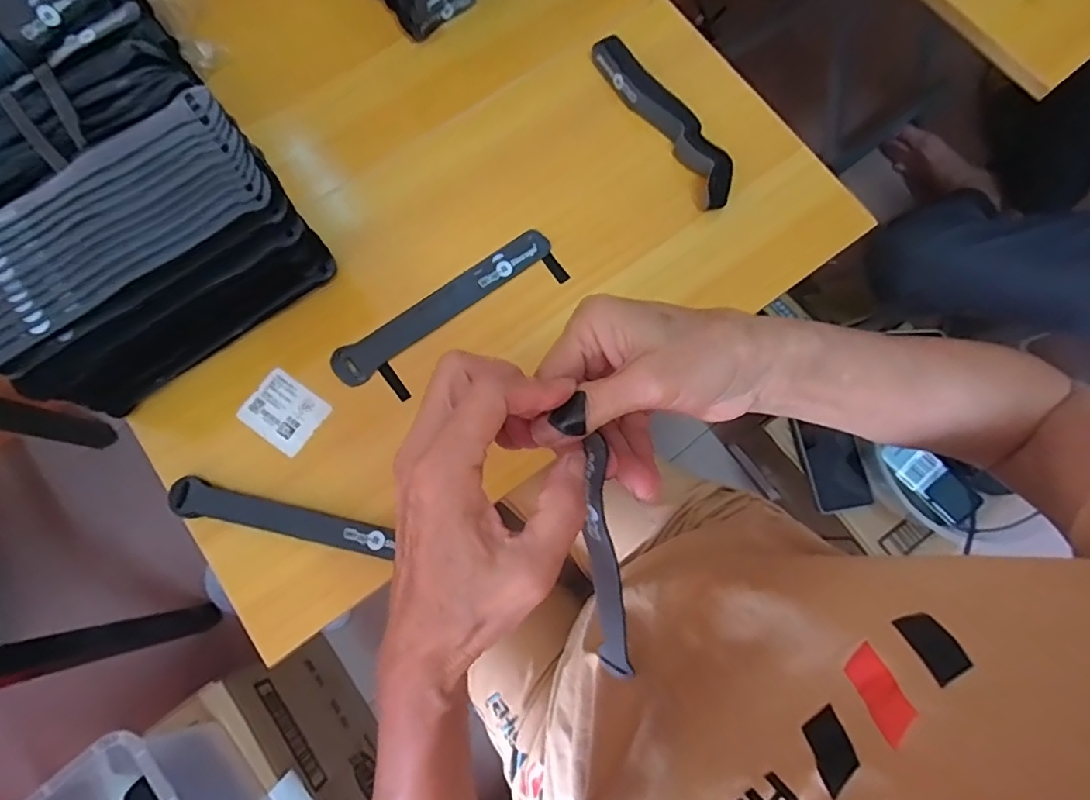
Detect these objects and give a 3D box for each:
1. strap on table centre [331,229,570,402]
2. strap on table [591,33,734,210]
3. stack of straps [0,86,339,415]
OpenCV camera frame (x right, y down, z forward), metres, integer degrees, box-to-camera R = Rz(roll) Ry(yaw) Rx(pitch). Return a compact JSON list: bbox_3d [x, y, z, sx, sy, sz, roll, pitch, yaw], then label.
[{"bbox_3d":[-0.074,-0.068,0.460,0.197,0.014,0.057,-35,80,-6],"label":"strap on table centre"},{"bbox_3d":[0.105,-0.246,0.498,0.034,0.025,0.180,-33,80,-8],"label":"strap on table"},{"bbox_3d":[-0.266,-0.094,0.395,0.207,0.117,0.094,-38,80,-9],"label":"stack of straps"}]

